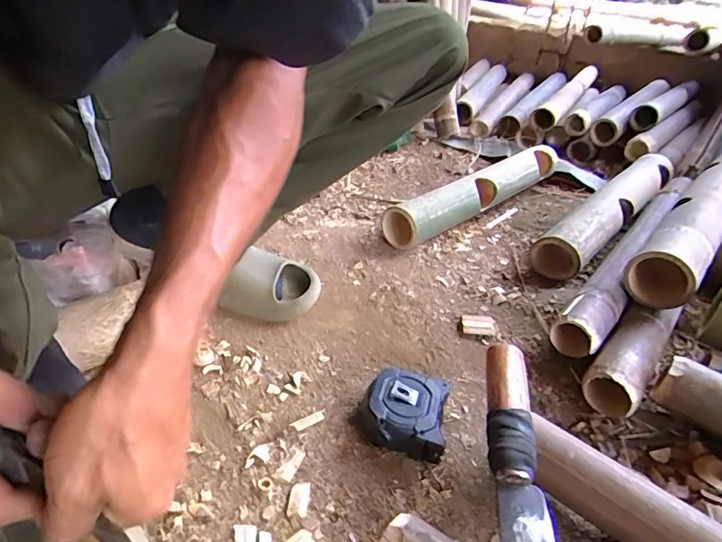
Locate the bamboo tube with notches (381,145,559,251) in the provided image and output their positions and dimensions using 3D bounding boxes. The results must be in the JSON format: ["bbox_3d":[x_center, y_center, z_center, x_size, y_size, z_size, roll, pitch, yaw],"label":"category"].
[{"bbox_3d":[0.233,-0.145,0.868,0.477,0.080,0.077,-23,43,-36],"label":"bamboo tube with notches"}]

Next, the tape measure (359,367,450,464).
[{"bbox_3d":[0.043,0.144,0.451,0.082,0.043,0.090,10,34,6],"label":"tape measure"}]

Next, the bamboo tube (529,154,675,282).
[{"bbox_3d":[0.453,-0.112,0.835,0.088,0.101,0.479,30,41,32],"label":"bamboo tube"}]

